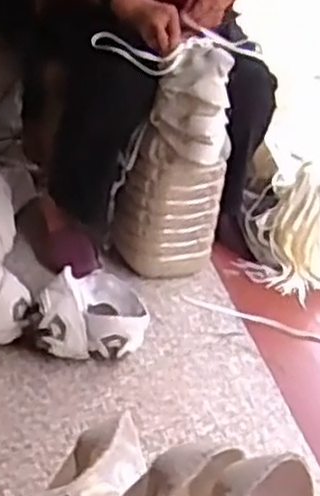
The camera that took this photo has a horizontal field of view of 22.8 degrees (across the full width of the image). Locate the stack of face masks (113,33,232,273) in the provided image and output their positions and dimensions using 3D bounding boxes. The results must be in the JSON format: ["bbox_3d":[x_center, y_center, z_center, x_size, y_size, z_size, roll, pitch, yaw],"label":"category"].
[{"bbox_3d":[0.023,-0.157,1.530,0.195,0.460,0.139,15,32,13],"label":"stack of face masks"}]

